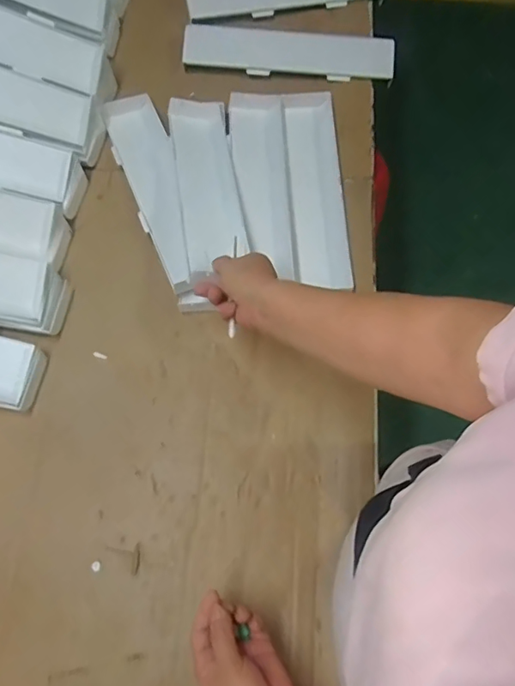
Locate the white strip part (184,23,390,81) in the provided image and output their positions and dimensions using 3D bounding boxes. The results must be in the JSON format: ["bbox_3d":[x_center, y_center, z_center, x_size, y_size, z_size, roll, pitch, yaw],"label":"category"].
[{"bbox_3d":[0.049,-0.449,0.796,0.316,0.031,0.060,2,70,0],"label":"white strip part"}]

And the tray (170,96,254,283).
[{"bbox_3d":[-0.067,-0.212,0.685,0.087,0.032,0.326,-7,60,-3],"label":"tray"}]

